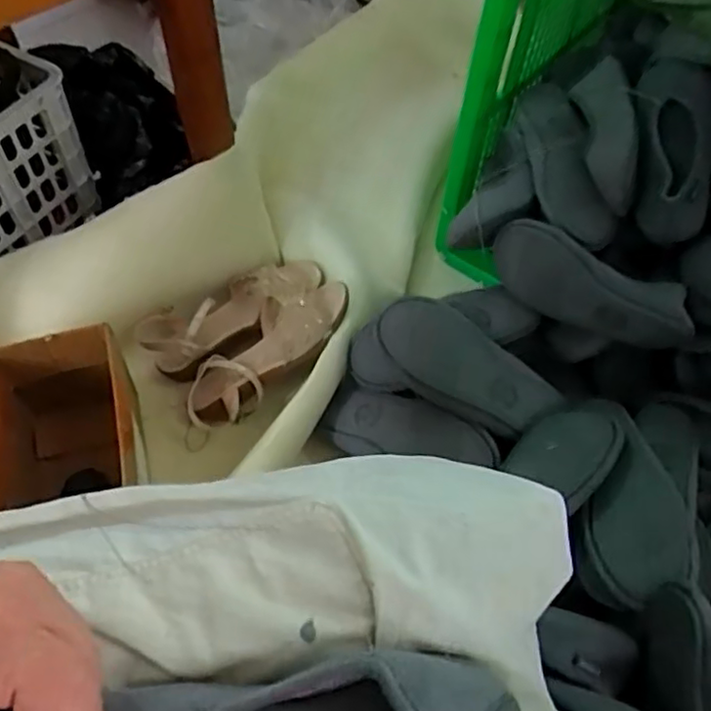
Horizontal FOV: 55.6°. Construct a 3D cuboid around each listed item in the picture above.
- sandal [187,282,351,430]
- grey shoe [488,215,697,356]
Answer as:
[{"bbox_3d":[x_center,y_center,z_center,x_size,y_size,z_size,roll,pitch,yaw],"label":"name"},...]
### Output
[{"bbox_3d":[-0.111,-0.004,0.857,0.251,0.053,0.086,-41,64,1],"label":"sandal"},{"bbox_3d":[0.267,-0.079,0.767,0.232,0.086,0.059,24,58,13],"label":"grey shoe"}]

